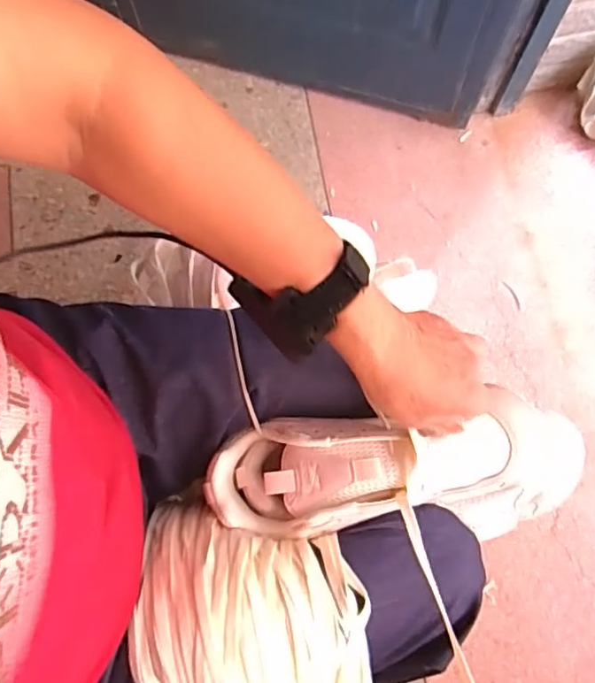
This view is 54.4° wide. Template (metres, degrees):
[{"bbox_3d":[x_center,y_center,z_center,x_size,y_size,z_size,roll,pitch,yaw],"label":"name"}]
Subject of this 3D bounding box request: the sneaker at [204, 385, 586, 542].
[{"bbox_3d":[0.090,0.104,0.460,0.313,0.120,0.094,0,74,-9],"label":"sneaker"}]

